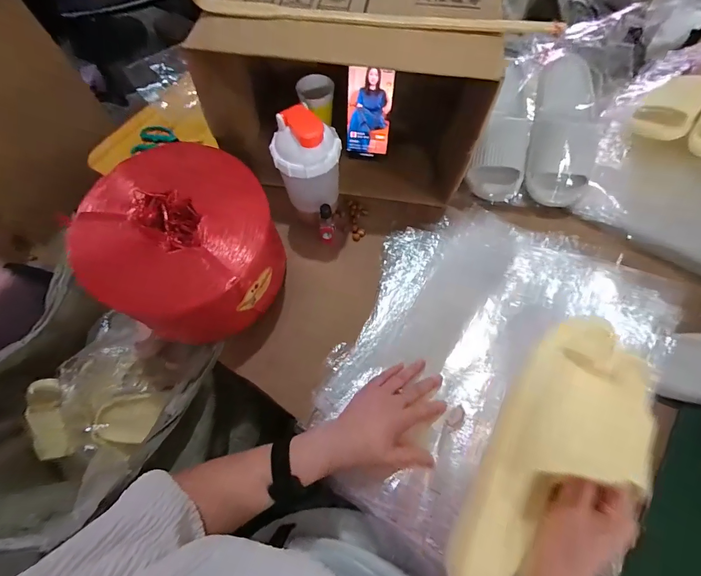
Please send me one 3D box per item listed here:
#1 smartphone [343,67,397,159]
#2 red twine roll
[{"bbox_3d":[0.030,-0.284,0.591,0.075,0.146,0.011,9,48,3],"label":"smartphone"},{"bbox_3d":[-0.238,-0.062,0.520,0.276,0.127,0.244,24,67,14],"label":"red twine roll"}]

